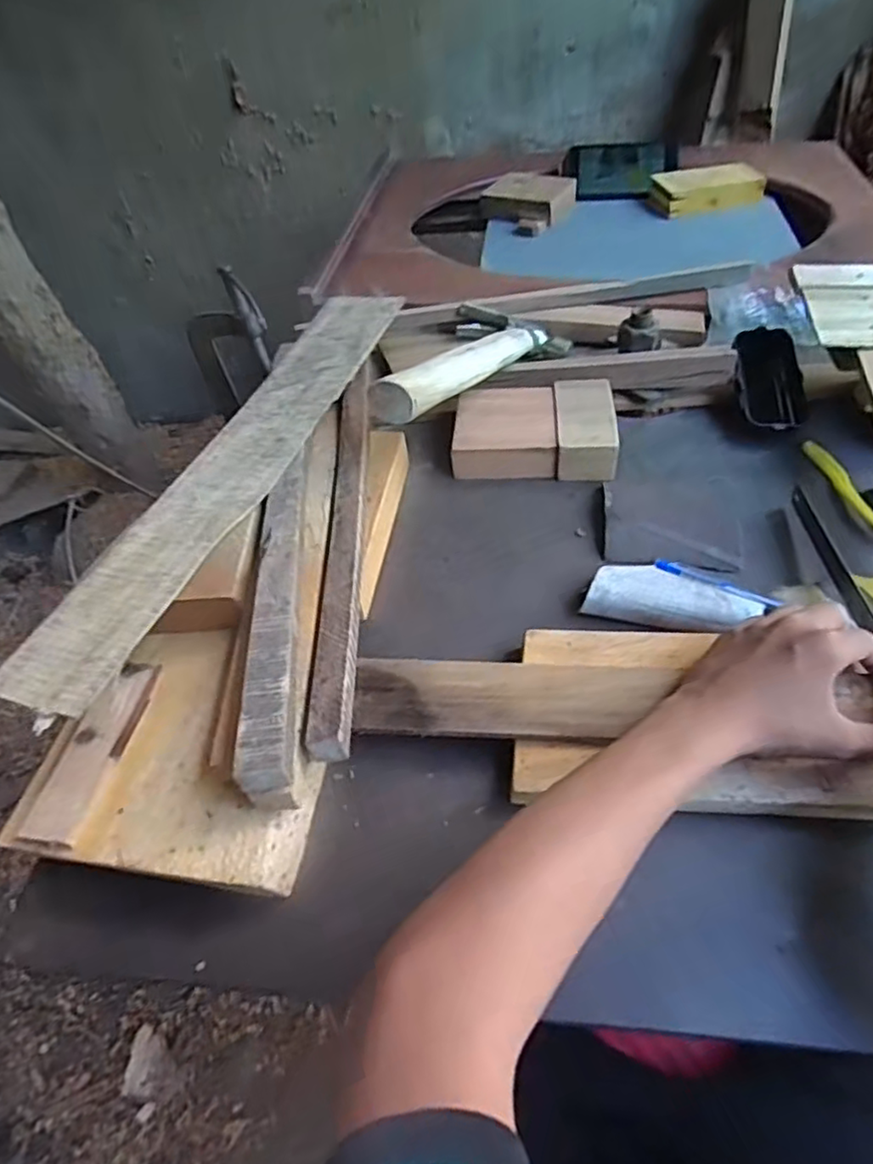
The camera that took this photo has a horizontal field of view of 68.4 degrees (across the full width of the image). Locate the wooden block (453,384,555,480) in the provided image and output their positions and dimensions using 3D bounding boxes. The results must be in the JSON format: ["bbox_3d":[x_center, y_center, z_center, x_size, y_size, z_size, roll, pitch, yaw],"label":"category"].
[{"bbox_3d":[0.059,-0.134,0.575,0.088,0.030,0.089,-4,52,6],"label":"wooden block"}]

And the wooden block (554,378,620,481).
[{"bbox_3d":[0.129,-0.135,0.566,0.049,0.034,0.110,3,54,4],"label":"wooden block"}]

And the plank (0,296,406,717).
[{"bbox_3d":[-0.142,-0.098,0.484,0.074,0.016,0.452,8,50,21],"label":"plank"}]

